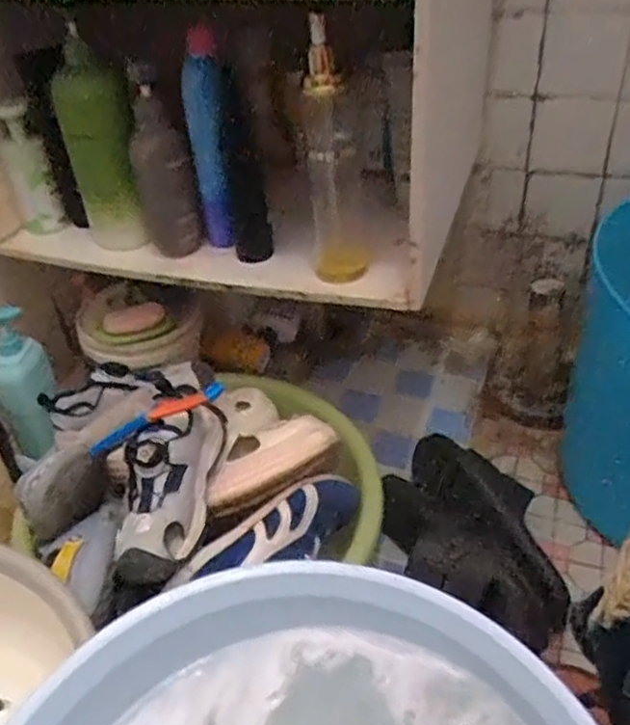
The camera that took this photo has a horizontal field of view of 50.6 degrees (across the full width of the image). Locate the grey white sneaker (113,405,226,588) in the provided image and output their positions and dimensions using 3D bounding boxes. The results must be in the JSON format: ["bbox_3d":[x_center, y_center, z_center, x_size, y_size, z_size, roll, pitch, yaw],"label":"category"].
[{"bbox_3d":[-0.145,0.119,0.659,0.083,0.079,0.191,4,53,13],"label":"grey white sneaker"}]

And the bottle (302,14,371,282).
[{"bbox_3d":[0.022,-0.206,0.686,0.059,0.246,0.061,-1,39,7],"label":"bottle"}]

